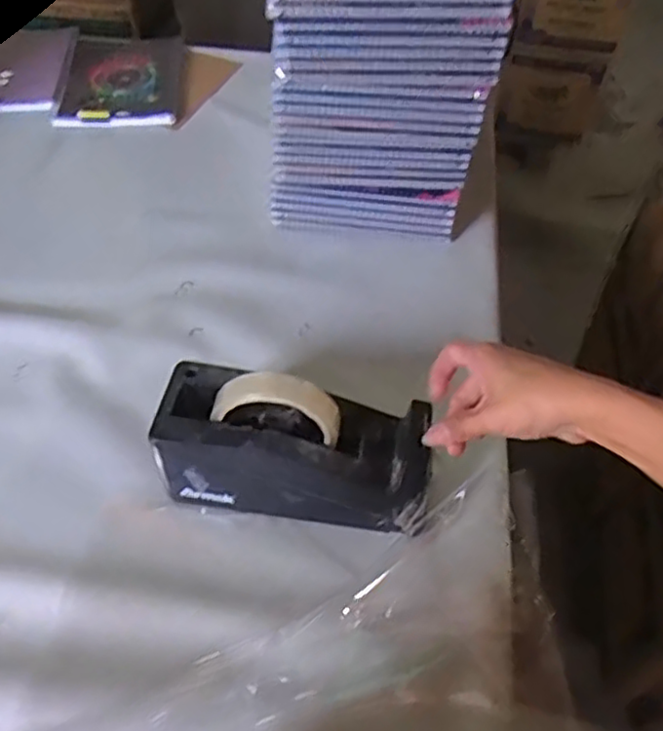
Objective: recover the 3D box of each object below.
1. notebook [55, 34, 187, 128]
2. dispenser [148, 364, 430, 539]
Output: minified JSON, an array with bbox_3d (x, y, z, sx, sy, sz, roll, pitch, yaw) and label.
[{"bbox_3d":[-0.289,-0.401,0.940,0.158,0.008,0.229,-3,52,-5],"label":"notebook"},{"bbox_3d":[-0.027,0.055,0.500,0.195,0.103,0.076,8,52,4],"label":"dispenser"}]

